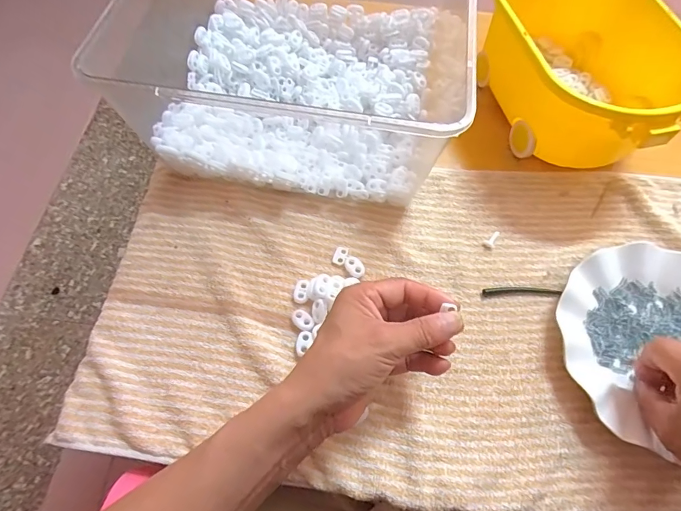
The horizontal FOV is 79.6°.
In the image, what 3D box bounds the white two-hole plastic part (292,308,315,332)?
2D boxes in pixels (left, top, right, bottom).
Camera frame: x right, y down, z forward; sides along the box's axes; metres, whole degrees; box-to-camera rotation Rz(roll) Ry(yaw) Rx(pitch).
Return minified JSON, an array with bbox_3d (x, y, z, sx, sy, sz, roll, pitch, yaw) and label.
[{"bbox_3d":[-0.033,0.058,0.365,0.022,0.004,0.015,38,69,16],"label":"white two-hole plastic part"}]

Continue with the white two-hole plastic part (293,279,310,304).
[{"bbox_3d":[-0.035,0.032,0.376,0.014,0.006,0.023,8,64,3],"label":"white two-hole plastic part"}]

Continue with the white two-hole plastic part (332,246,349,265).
[{"bbox_3d":[0.000,0.000,0.397,0.012,0.004,0.018,16,65,6],"label":"white two-hole plastic part"}]

